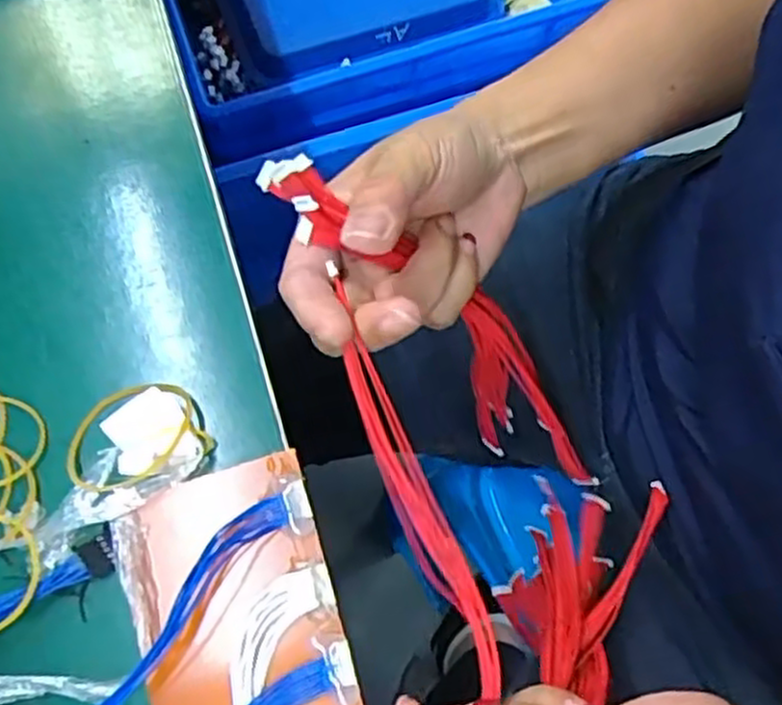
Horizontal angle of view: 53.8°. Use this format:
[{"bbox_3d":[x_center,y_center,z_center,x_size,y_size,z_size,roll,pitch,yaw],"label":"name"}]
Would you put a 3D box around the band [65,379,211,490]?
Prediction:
[{"bbox_3d":[-0.103,0.032,0.305,0.053,0.017,0.040,-28,75,-9],"label":"band"}]

